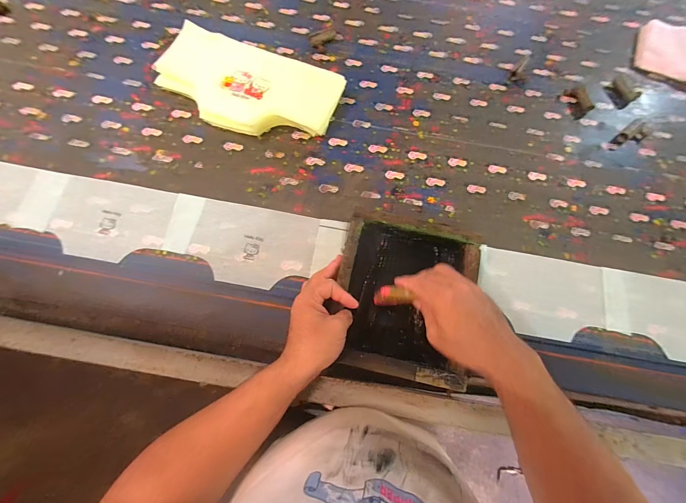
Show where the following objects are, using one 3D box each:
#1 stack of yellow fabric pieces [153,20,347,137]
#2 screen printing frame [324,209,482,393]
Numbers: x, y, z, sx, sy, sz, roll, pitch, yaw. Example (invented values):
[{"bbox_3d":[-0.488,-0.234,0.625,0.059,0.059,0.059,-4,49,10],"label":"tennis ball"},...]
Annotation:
[{"bbox_3d":[-0.187,-0.311,0.594,0.346,0.045,0.170,20,70,4],"label":"stack of yellow fabric pieces"},{"bbox_3d":[0.092,0.070,0.481,0.203,0.062,0.242,14,70,2],"label":"screen printing frame"}]

